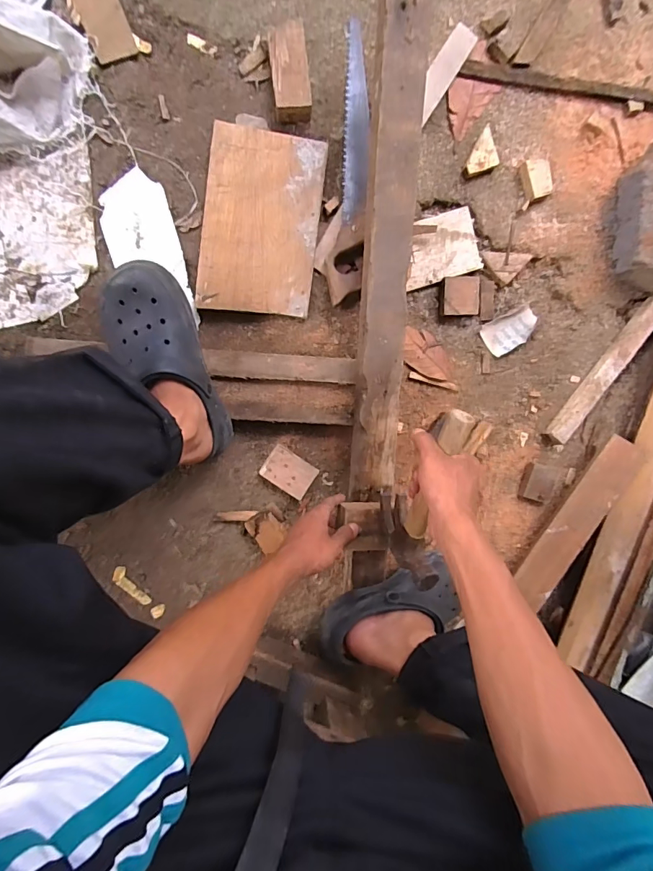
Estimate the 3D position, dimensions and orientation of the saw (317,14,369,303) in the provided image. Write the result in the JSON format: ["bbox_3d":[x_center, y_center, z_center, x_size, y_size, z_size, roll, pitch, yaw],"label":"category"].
[{"bbox_3d":[0.036,-0.411,0.655,0.072,0.028,0.407,6,94,-7],"label":"saw"}]

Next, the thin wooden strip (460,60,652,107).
[{"bbox_3d":[0.434,-0.560,0.697,0.445,0.020,0.026,2,94,-7],"label":"thin wooden strip"}]

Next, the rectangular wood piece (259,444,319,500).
[{"bbox_3d":[-0.058,0.058,0.684,0.080,0.020,0.056,35,90,-8],"label":"rectangular wood piece"}]

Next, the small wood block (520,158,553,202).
[{"bbox_3d":[0.340,-0.415,0.696,0.042,0.024,0.059,-21,96,-5],"label":"small wood block"}]

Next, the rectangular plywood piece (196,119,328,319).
[{"bbox_3d":[-0.099,-0.324,0.660,0.171,0.015,0.264,7,93,-7],"label":"rectangular plywood piece"}]

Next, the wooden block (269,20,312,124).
[{"bbox_3d":[-0.054,-0.529,0.630,0.054,0.039,0.121,-5,95,-6],"label":"wooden block"}]

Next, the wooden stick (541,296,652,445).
[{"bbox_3d":[0.474,-0.111,0.728,0.037,0.029,0.307,37,89,-8],"label":"wooden stick"}]

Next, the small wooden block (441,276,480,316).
[{"bbox_3d":[0.220,-0.226,0.701,0.062,0.020,0.058,-7,95,-6],"label":"small wooden block"}]

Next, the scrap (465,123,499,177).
[{"bbox_3d":[0.257,-0.448,0.686,0.045,0.019,0.079,28,91,-8],"label":"scrap"}]

